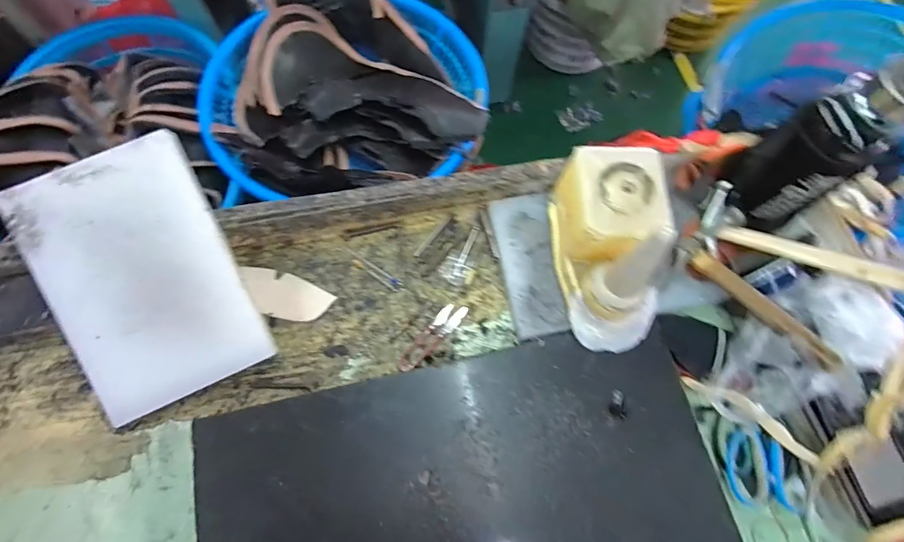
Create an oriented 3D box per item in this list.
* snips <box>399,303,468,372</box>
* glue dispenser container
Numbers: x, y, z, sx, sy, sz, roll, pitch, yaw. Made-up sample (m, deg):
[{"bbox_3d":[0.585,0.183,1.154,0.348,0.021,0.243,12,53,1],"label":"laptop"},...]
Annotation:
[{"bbox_3d":[-0.025,0.088,0.596,0.030,0.007,0.117,39,74,11],"label":"snips"},{"bbox_3d":[0.196,-0.031,0.528,0.106,0.172,0.222,-3,71,-3],"label":"glue dispenser container"}]

